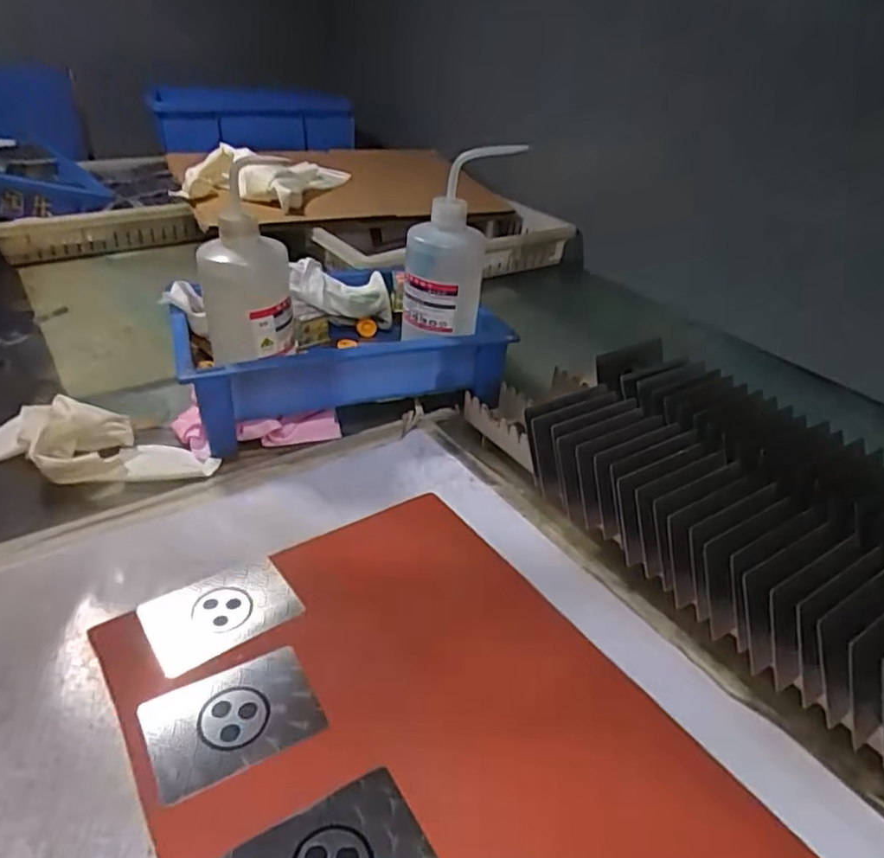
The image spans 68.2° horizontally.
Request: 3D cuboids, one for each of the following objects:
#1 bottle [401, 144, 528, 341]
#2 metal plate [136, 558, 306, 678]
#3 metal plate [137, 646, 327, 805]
[{"bbox_3d":[0.006,-0.159,0.584,0.079,0.154,0.063,2,33,-4],"label":"bottle"},{"bbox_3d":[-0.142,0.117,0.419,0.088,0.007,0.064,-19,37,-33],"label":"metal plate"},{"bbox_3d":[-0.115,0.159,0.358,0.086,0.004,0.062,-17,41,-27],"label":"metal plate"}]

